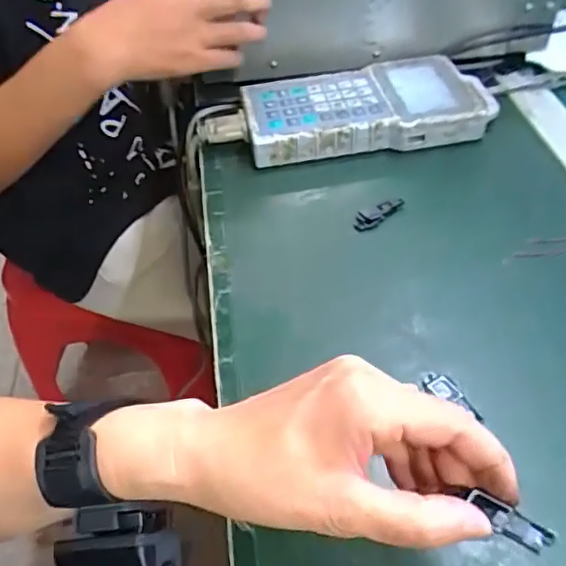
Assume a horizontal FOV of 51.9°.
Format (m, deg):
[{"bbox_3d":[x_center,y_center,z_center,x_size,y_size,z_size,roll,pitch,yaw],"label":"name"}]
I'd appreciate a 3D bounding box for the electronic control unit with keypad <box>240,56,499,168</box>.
[{"bbox_3d":[0.077,-0.159,0.529,0.220,0.032,0.104,-9,48,-2],"label":"electronic control unit with keypad"}]

